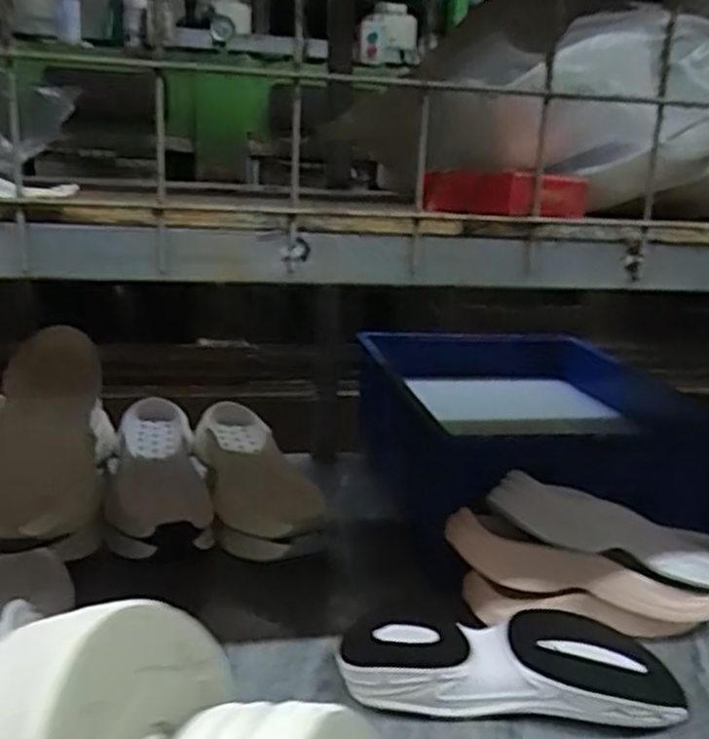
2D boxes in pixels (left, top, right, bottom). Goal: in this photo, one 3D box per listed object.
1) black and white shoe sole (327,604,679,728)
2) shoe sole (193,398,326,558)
[{"bbox_3d":[0.125,0.240,0.617,0.272,0.049,0.112,2,12,-1],"label":"black and white shoe sole"},{"bbox_3d":[-0.118,0.122,0.886,0.110,0.071,0.272,-4,31,-24],"label":"shoe sole"}]

